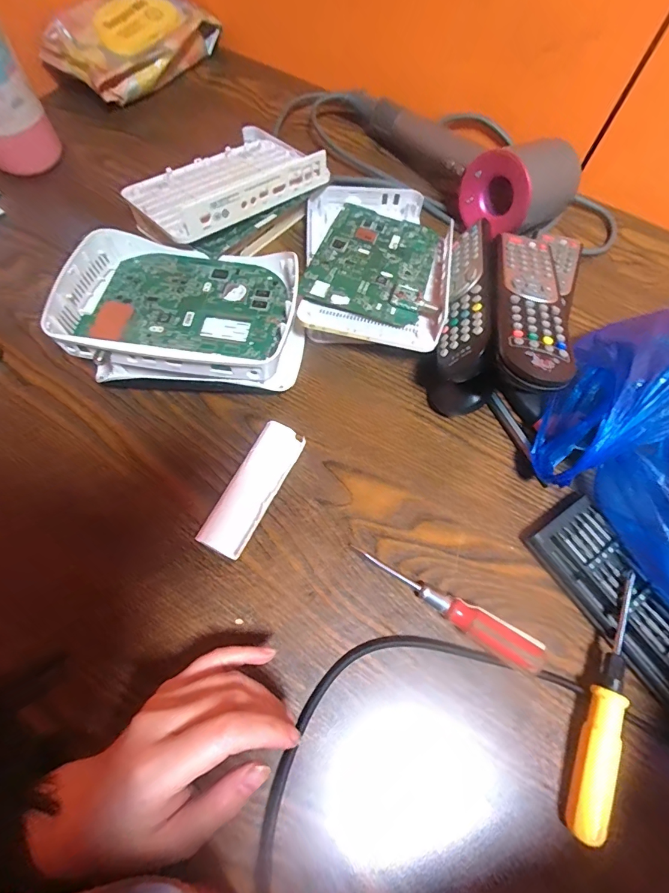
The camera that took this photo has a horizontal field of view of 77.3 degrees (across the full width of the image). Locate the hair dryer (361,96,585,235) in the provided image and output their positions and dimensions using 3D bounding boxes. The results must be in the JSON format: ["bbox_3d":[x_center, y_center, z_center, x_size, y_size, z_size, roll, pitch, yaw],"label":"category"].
[{"bbox_3d":[0.138,-0.306,0.428,0.100,0.073,0.215,-34,71,-15],"label":"hair dryer"}]

